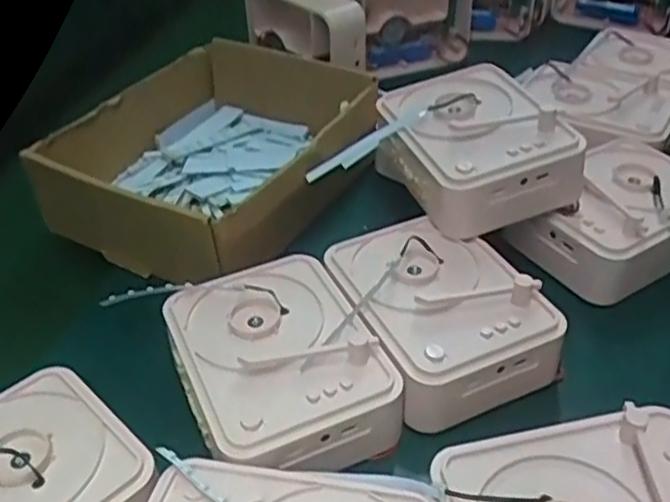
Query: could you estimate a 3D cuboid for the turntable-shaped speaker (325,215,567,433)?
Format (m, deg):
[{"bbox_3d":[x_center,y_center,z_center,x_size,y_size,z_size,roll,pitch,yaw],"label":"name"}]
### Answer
[{"bbox_3d":[0.061,0.032,0.415,0.099,0.042,0.131,-18,42,-19],"label":"turntable-shaped speaker"}]

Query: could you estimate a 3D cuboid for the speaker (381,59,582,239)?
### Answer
[{"bbox_3d":[0.092,-0.071,0.475,0.100,0.052,0.134,-17,42,-18],"label":"speaker"}]

